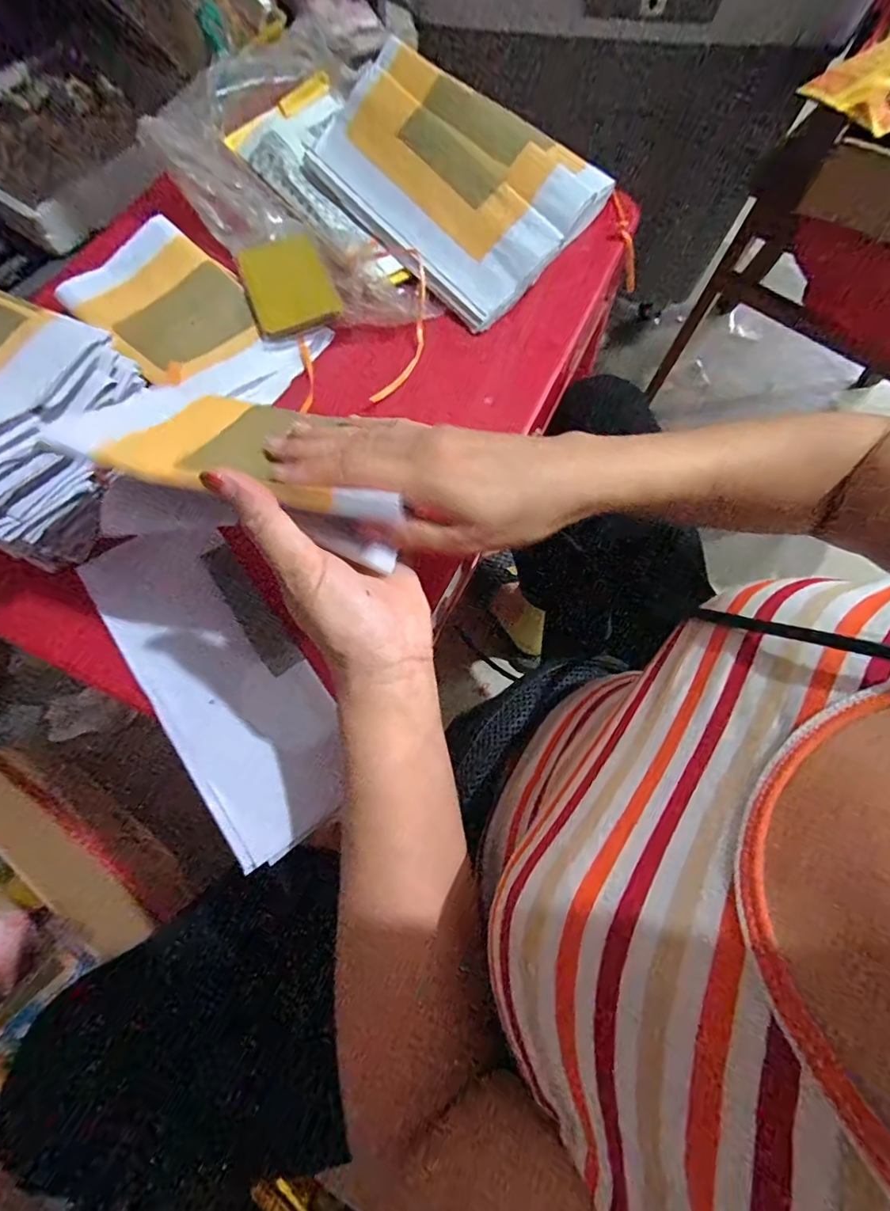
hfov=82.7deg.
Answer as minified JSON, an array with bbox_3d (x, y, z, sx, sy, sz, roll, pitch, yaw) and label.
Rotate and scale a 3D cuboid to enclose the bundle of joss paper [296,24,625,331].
[{"bbox_3d":[0.004,-0.387,0.458,0.246,0.031,0.177,41,96,8],"label":"bundle of joss paper"}]

